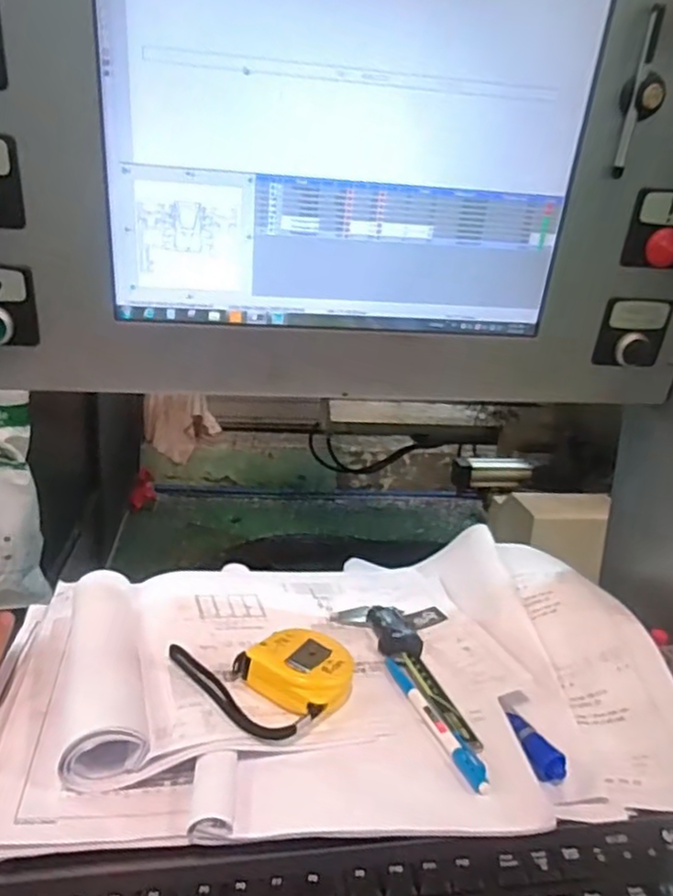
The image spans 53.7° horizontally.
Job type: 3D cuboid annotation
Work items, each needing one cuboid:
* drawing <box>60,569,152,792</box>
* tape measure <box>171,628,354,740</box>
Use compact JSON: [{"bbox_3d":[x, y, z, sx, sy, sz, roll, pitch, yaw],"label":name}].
[{"bbox_3d":[-0.168,0.152,0.479,0.058,0.035,0.206,-2,19,-17],"label":"drawing"},{"bbox_3d":[-0.048,0.154,0.473,0.109,0.027,0.088,19,23,38],"label":"tape measure"}]

